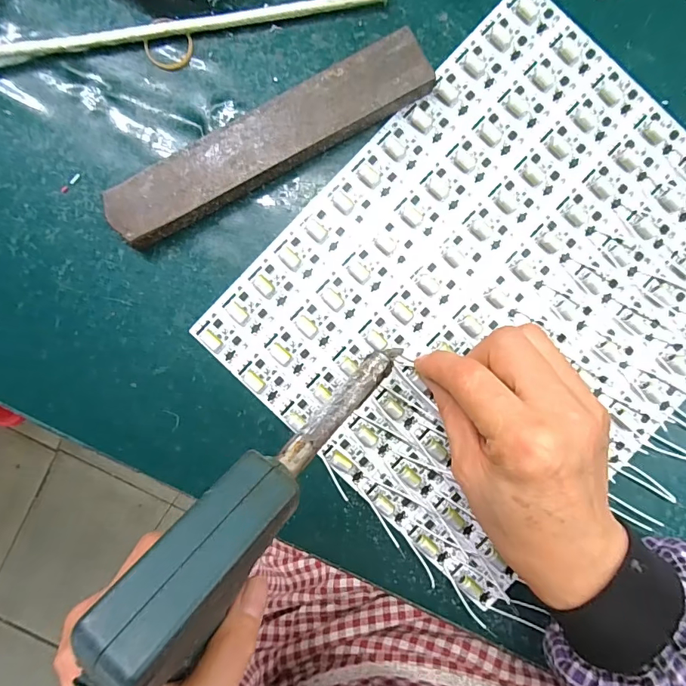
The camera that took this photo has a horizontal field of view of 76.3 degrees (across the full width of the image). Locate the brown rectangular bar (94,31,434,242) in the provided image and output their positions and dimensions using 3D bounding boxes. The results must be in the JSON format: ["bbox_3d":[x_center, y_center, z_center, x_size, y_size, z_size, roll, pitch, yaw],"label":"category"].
[{"bbox_3d":[-0.042,-0.115,0.252,0.194,0.017,0.036,-28,90,-1],"label":"brown rectangular bar"}]

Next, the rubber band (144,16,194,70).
[{"bbox_3d":[-0.103,-0.176,0.258,0.028,0.004,0.028,0,90,-1],"label":"rubber band"}]

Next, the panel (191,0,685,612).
[{"bbox_3d":[0.097,-0.028,0.259,0.240,0.007,0.285,44,89,0],"label":"panel"}]

